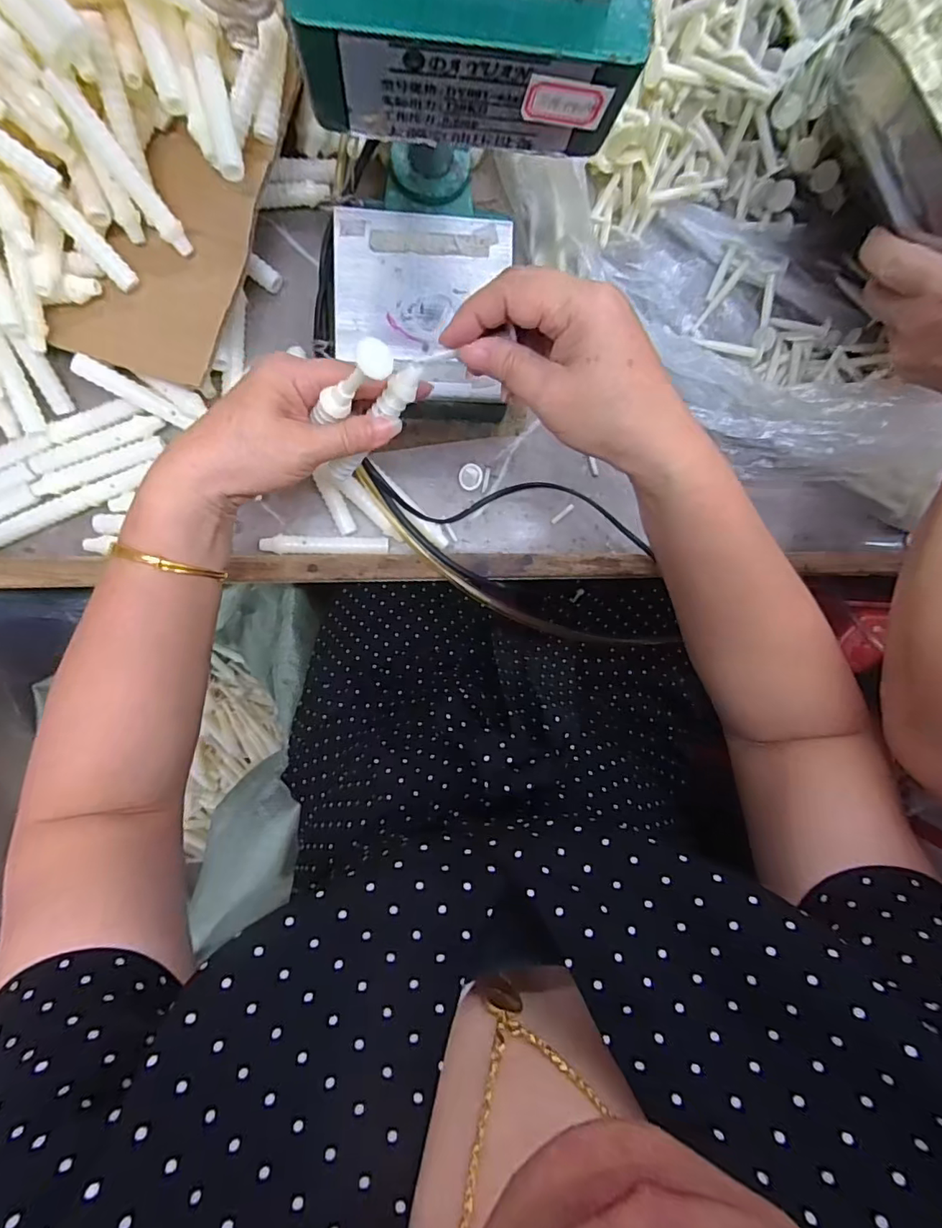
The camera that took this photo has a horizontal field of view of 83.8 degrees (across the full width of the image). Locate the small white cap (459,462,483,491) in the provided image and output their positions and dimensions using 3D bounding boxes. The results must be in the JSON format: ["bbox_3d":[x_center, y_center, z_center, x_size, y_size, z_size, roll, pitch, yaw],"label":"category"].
[{"bbox_3d":[0.000,-0.109,0.416,0.018,0.011,0.020,8,93,-7],"label":"small white cap"}]

